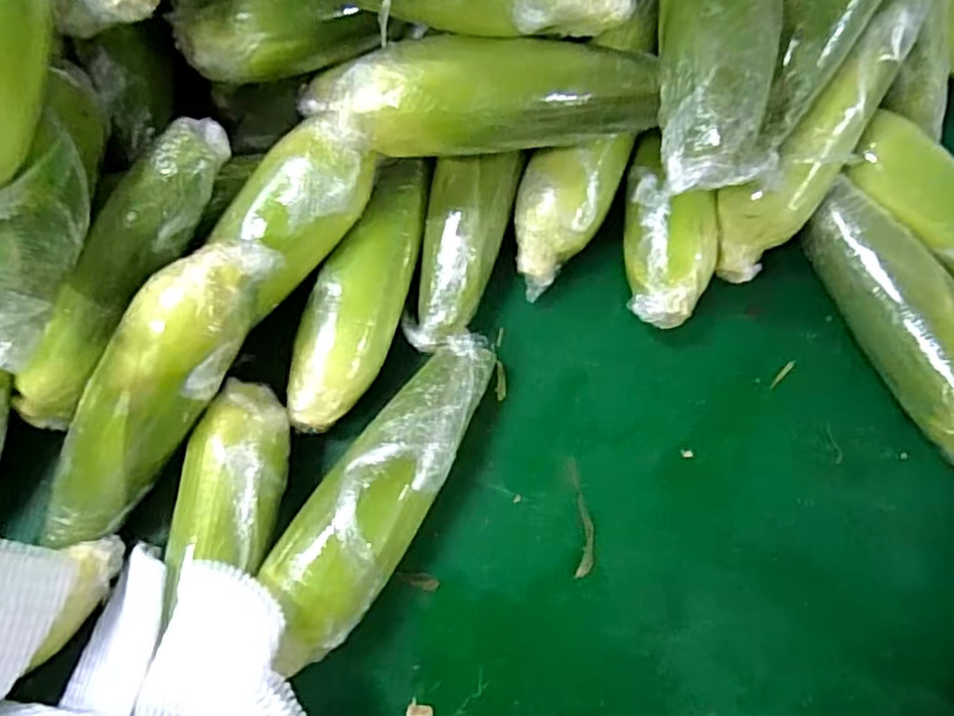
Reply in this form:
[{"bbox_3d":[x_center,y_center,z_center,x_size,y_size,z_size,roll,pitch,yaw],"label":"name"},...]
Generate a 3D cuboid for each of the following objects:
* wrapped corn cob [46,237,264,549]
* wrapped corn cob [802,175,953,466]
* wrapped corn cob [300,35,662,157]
[{"bbox_3d":[-0.200,0.028,0.397,0.057,0.043,0.228,37,105,7],"label":"wrapped corn cob"},{"bbox_3d":[0.305,-0.007,0.451,0.062,0.074,0.247,-25,79,-8],"label":"wrapped corn cob"},{"bbox_3d":[0.008,-0.151,0.390,0.196,0.045,0.057,-6,77,-3],"label":"wrapped corn cob"}]

